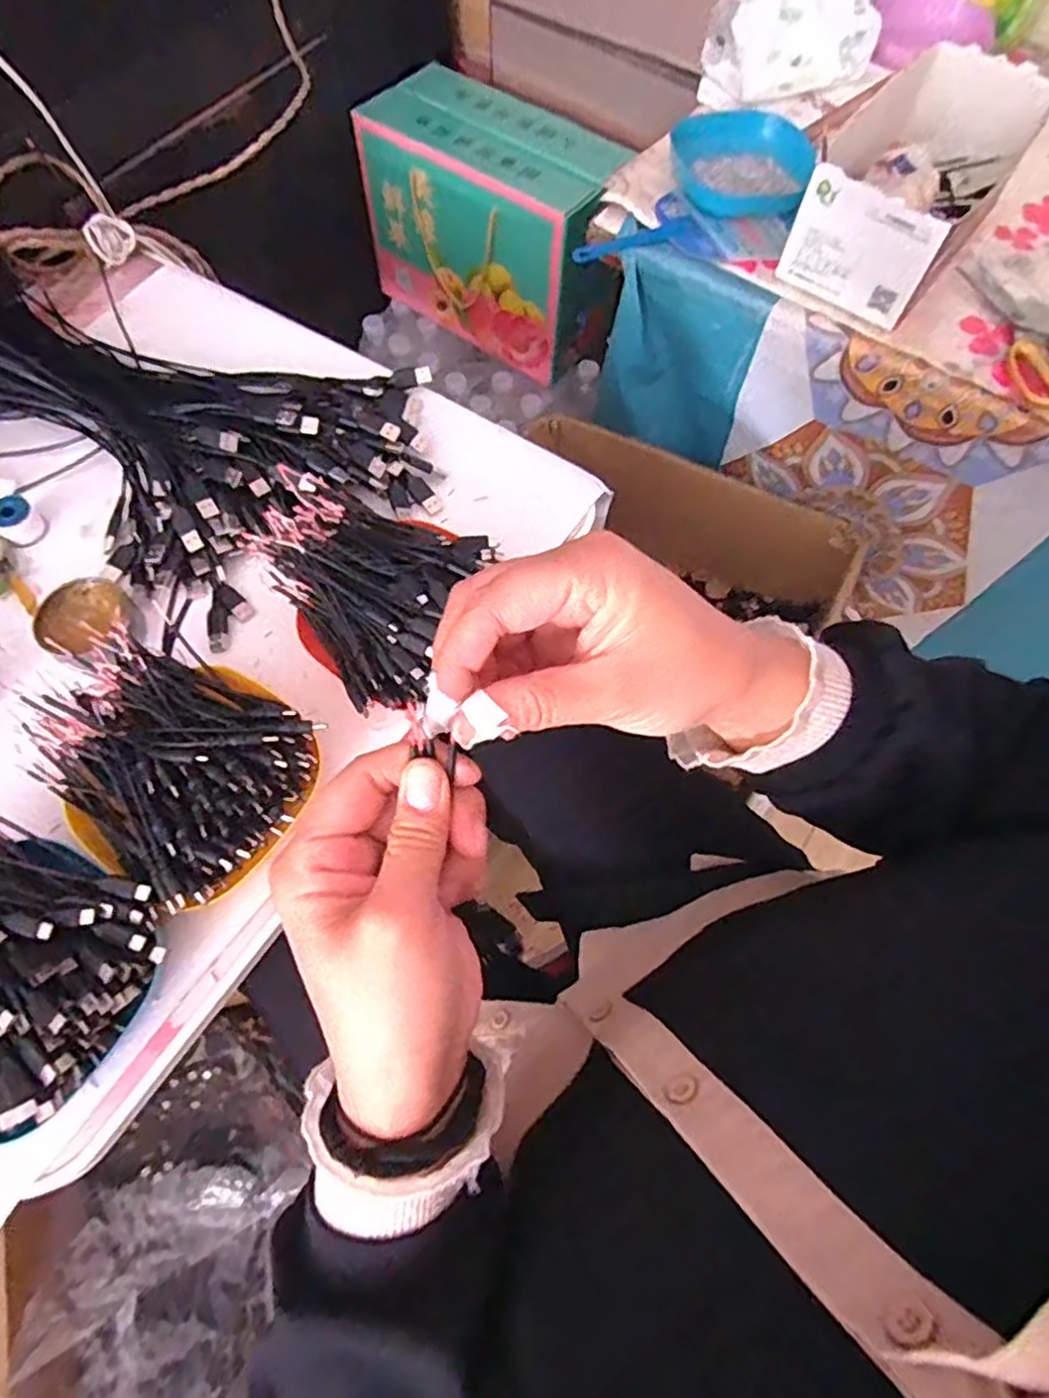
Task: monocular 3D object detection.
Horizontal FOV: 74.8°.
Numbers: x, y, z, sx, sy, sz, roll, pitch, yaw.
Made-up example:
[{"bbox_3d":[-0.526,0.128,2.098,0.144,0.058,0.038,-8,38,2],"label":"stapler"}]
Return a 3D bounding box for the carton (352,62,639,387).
[{"bbox_3d":[-0.035,-0.630,0.930,0.337,0.231,0.164,38,71,13],"label":"carton"}]

